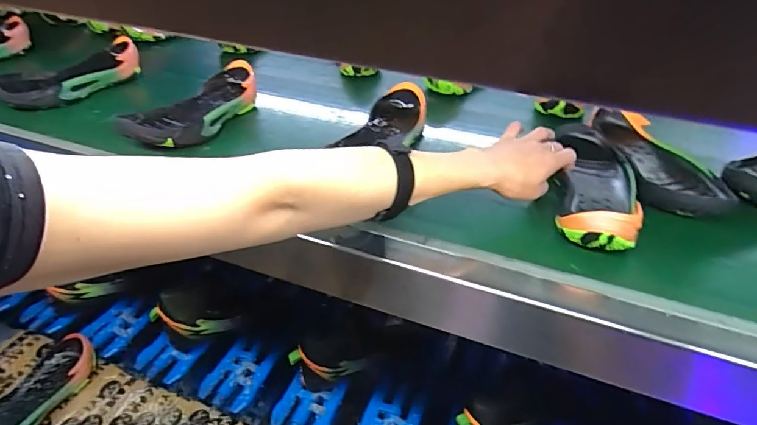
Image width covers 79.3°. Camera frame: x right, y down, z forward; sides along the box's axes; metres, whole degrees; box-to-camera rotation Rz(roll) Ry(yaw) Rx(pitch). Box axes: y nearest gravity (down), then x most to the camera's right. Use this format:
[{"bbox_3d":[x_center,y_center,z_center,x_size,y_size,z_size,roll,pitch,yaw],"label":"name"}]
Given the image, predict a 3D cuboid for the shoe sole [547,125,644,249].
[{"bbox_3d":[0.258,-0.037,0.555,0.094,0.048,0.250,15,34,13],"label":"shoe sole"}]

